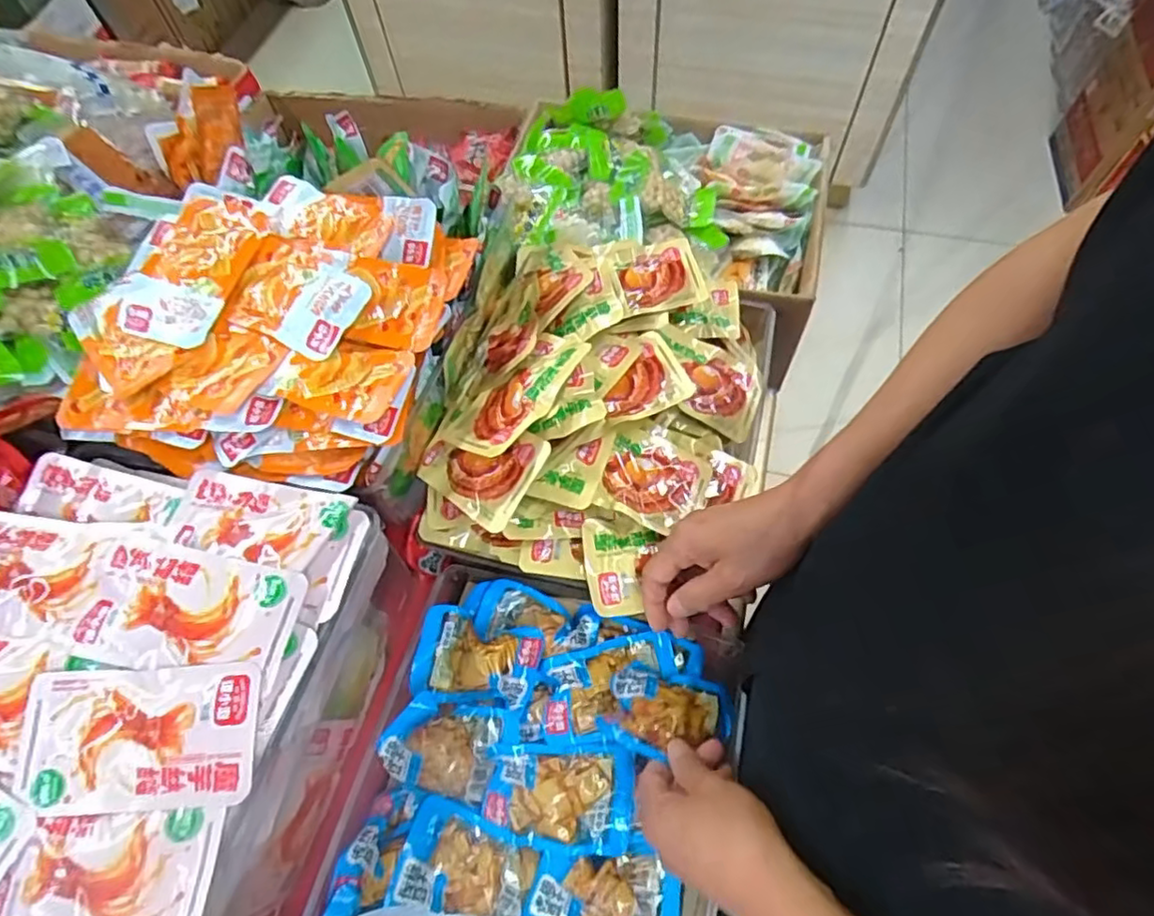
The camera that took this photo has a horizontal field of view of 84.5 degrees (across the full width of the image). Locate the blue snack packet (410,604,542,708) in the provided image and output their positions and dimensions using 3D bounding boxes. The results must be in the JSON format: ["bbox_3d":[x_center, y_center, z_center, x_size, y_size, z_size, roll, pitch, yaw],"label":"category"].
[{"bbox_3d":[-0.076,0.147,0.474,0.091,0.029,0.059,7,64,7],"label":"blue snack packet"}]

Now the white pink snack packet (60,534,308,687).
[{"bbox_3d":[-0.237,0.089,0.377,0.134,0.012,0.069,10,64,9],"label":"white pink snack packet"}]

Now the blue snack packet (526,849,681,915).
[{"bbox_3d":[0.020,0.298,0.429,0.098,0.022,0.061,13,65,10],"label":"blue snack packet"}]

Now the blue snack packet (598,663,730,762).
[{"bbox_3d":[0.066,0.182,0.454,0.088,0.029,0.056,12,65,10],"label":"blue snack packet"}]

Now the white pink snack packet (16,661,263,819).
[{"bbox_3d":[-0.243,0.155,0.353,0.126,0.016,0.072,-5,63,1],"label":"white pink snack packet"}]

